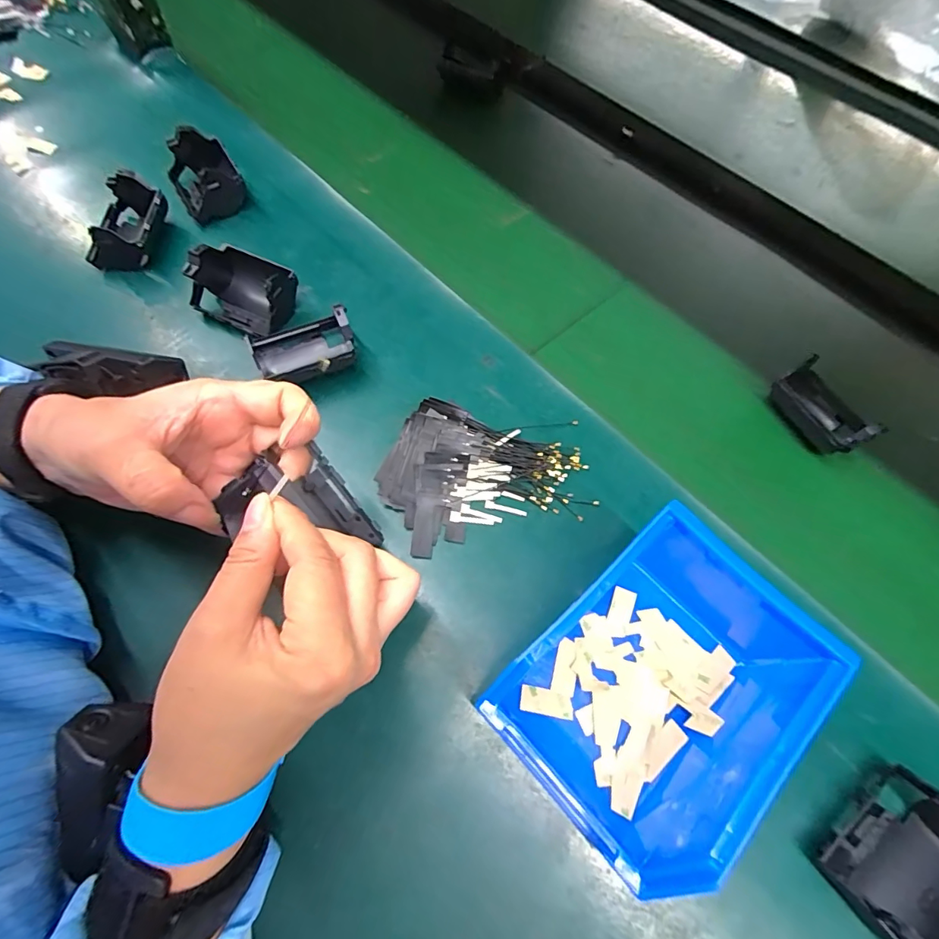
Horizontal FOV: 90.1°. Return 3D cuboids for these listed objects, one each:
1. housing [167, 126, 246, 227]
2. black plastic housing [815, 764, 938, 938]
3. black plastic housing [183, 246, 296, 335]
[{"bbox_3d":[-0.230,-0.255,0.406,0.049,0.043,0.075,-29,69,-16],"label":"housing"},{"bbox_3d":[0.218,0.192,0.223,0.074,0.039,0.058,-33,70,-18],"label":"black plastic housing"},{"bbox_3d":[-0.173,-0.139,0.355,0.070,0.038,0.049,22,65,7],"label":"black plastic housing"}]

